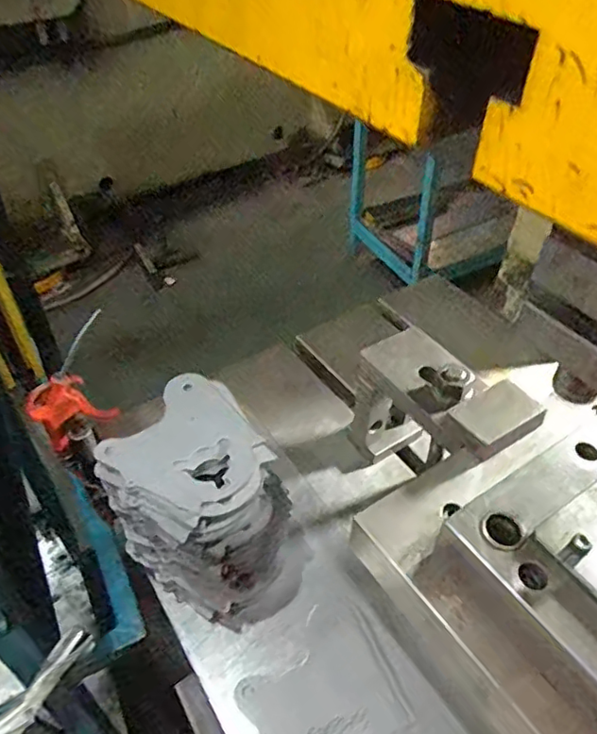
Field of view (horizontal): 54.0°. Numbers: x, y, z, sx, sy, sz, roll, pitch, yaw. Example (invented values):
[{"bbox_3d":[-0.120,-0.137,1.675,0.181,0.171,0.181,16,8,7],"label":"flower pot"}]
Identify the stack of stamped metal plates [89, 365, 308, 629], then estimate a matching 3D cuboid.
[{"bbox_3d":[-0.079,0.132,0.564,0.177,0.159,0.136,24,48,21],"label":"stack of stamped metal plates"}]

